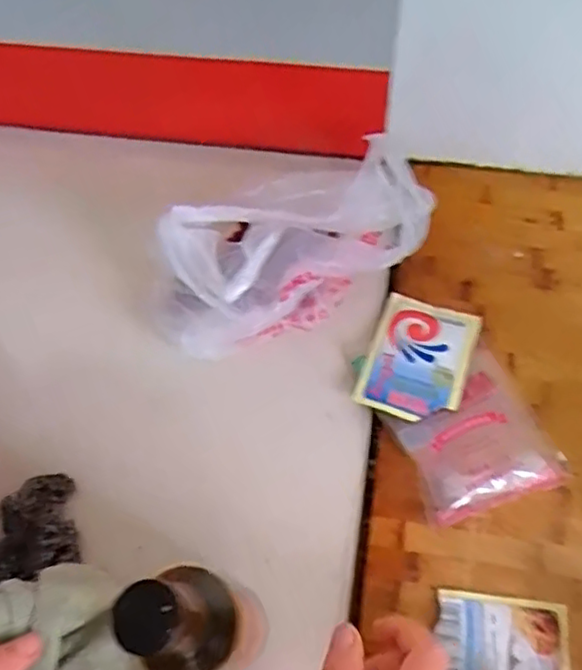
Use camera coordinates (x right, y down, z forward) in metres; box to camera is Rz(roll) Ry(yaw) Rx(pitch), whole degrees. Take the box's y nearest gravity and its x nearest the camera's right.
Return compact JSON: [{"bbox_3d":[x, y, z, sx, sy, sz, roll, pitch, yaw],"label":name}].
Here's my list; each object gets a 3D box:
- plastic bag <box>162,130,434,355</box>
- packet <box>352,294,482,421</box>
[{"bbox_3d":[0.003,-0.087,0.593,0.268,0.091,0.127,-27,67,-11],"label":"plastic bag"},{"bbox_3d":[0.115,0.019,0.587,0.088,0.014,0.121,18,66,10],"label":"packet"}]

